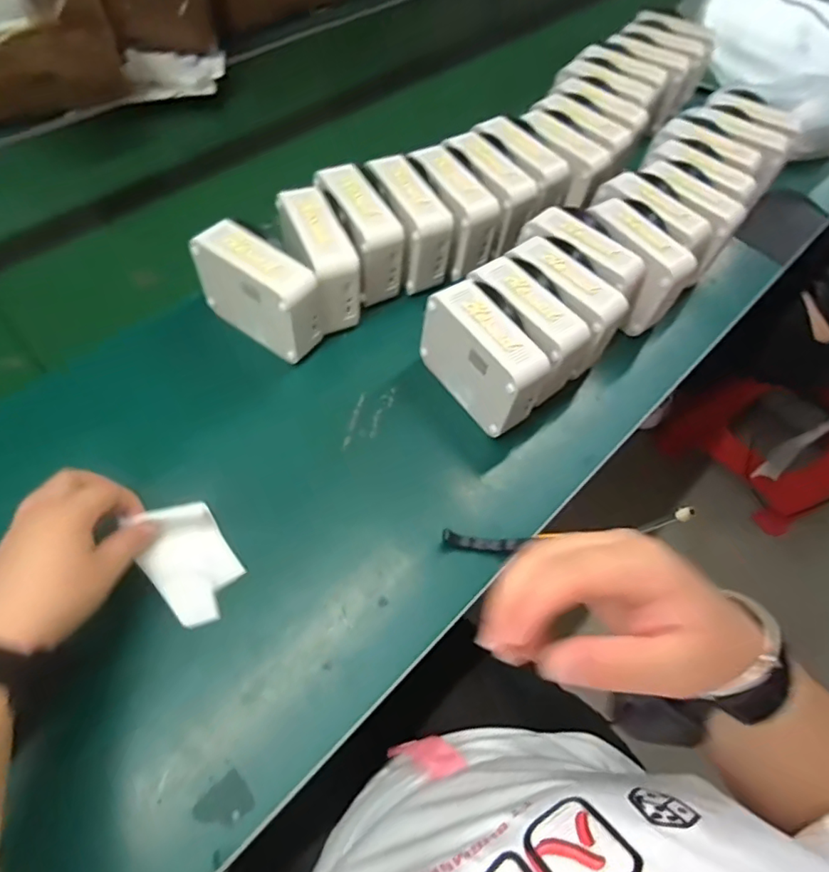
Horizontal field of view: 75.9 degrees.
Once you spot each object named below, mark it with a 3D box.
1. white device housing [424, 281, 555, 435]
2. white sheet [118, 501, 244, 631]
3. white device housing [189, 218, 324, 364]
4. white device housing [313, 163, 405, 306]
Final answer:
[{"bbox_3d":[0.066,-0.074,0.517,0.057,0.103,0.130,-31,67,-20],"label":"white device housing"},{"bbox_3d":[-0.179,0.101,0.428,0.060,0.008,0.093,-30,94,-28],"label":"white sheet"},{"bbox_3d":[-0.156,-0.143,0.537,0.128,0.104,0.050,32,63,14],"label":"white device housing"},{"bbox_3d":[-0.063,-0.219,0.589,0.054,0.104,0.122,-27,65,-18],"label":"white device housing"}]

